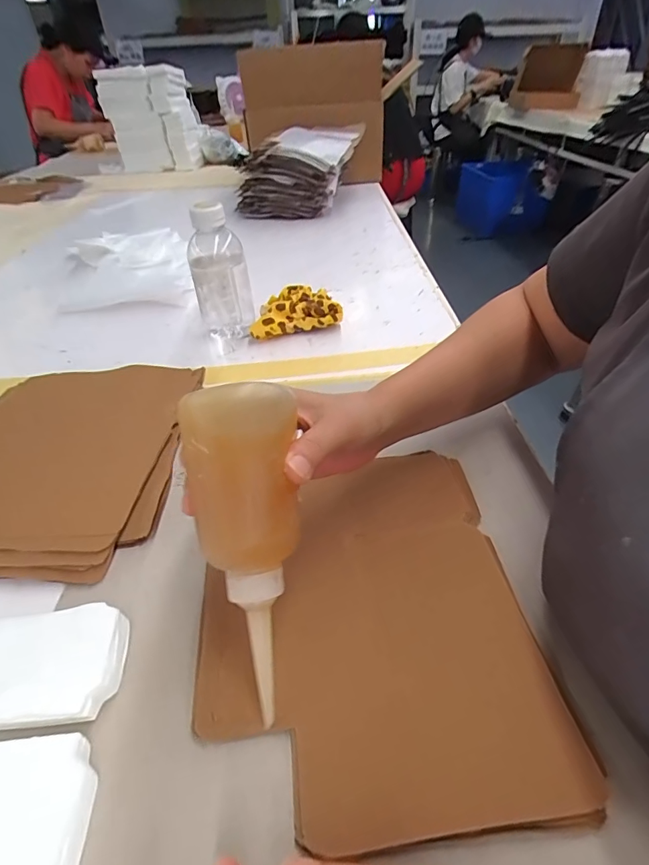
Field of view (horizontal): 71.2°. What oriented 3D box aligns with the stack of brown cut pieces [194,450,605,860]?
[{"bbox_3d":[0.024,0.104,0.289,0.195,0.021,0.237,-7,39,-2],"label":"stack of brown cut pieces"}]

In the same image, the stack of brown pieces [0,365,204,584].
[{"bbox_3d":[-0.244,0.015,0.425,0.215,0.018,0.271,-2,39,3],"label":"stack of brown pieces"}]

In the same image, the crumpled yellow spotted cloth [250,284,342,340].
[{"bbox_3d":[-0.039,-0.160,0.598,0.114,0.050,0.053,-6,39,-5],"label":"crumpled yellow spotted cloth"}]

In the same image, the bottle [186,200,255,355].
[{"bbox_3d":[-0.131,-0.194,0.567,0.069,0.157,0.073,-9,39,-8],"label":"bottle"}]

